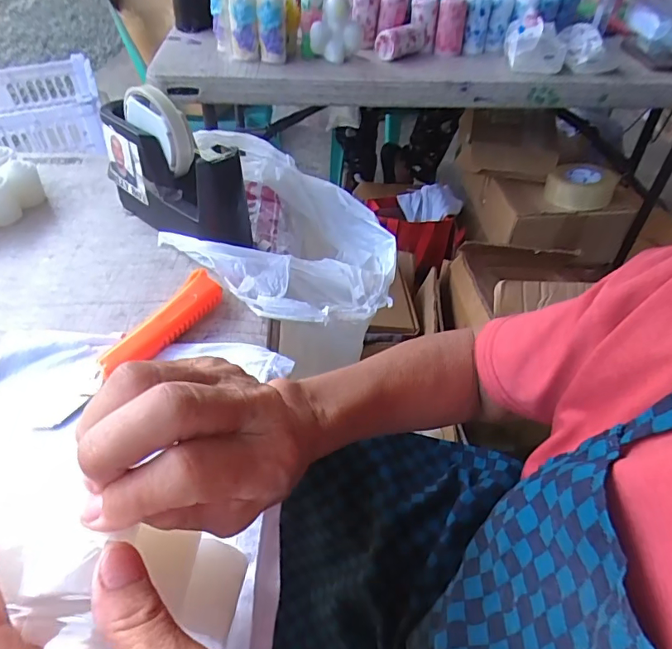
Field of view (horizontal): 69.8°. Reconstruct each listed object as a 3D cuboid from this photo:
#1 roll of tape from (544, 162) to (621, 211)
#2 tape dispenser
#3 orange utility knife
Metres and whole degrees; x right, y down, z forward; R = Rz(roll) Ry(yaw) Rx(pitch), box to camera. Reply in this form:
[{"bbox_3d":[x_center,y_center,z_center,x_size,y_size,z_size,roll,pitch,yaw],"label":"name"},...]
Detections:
[{"bbox_3d":[0.538,-0.302,1.065,0.136,0.060,0.141,26,50,21],"label":"roll of tape"},{"bbox_3d":[-0.162,-0.152,0.482,0.185,0.131,0.059,32,52,28],"label":"tape dispenser"},{"bbox_3d":[-0.151,0.017,0.381,0.033,0.015,0.170,41,57,-8],"label":"orange utility knife"}]

